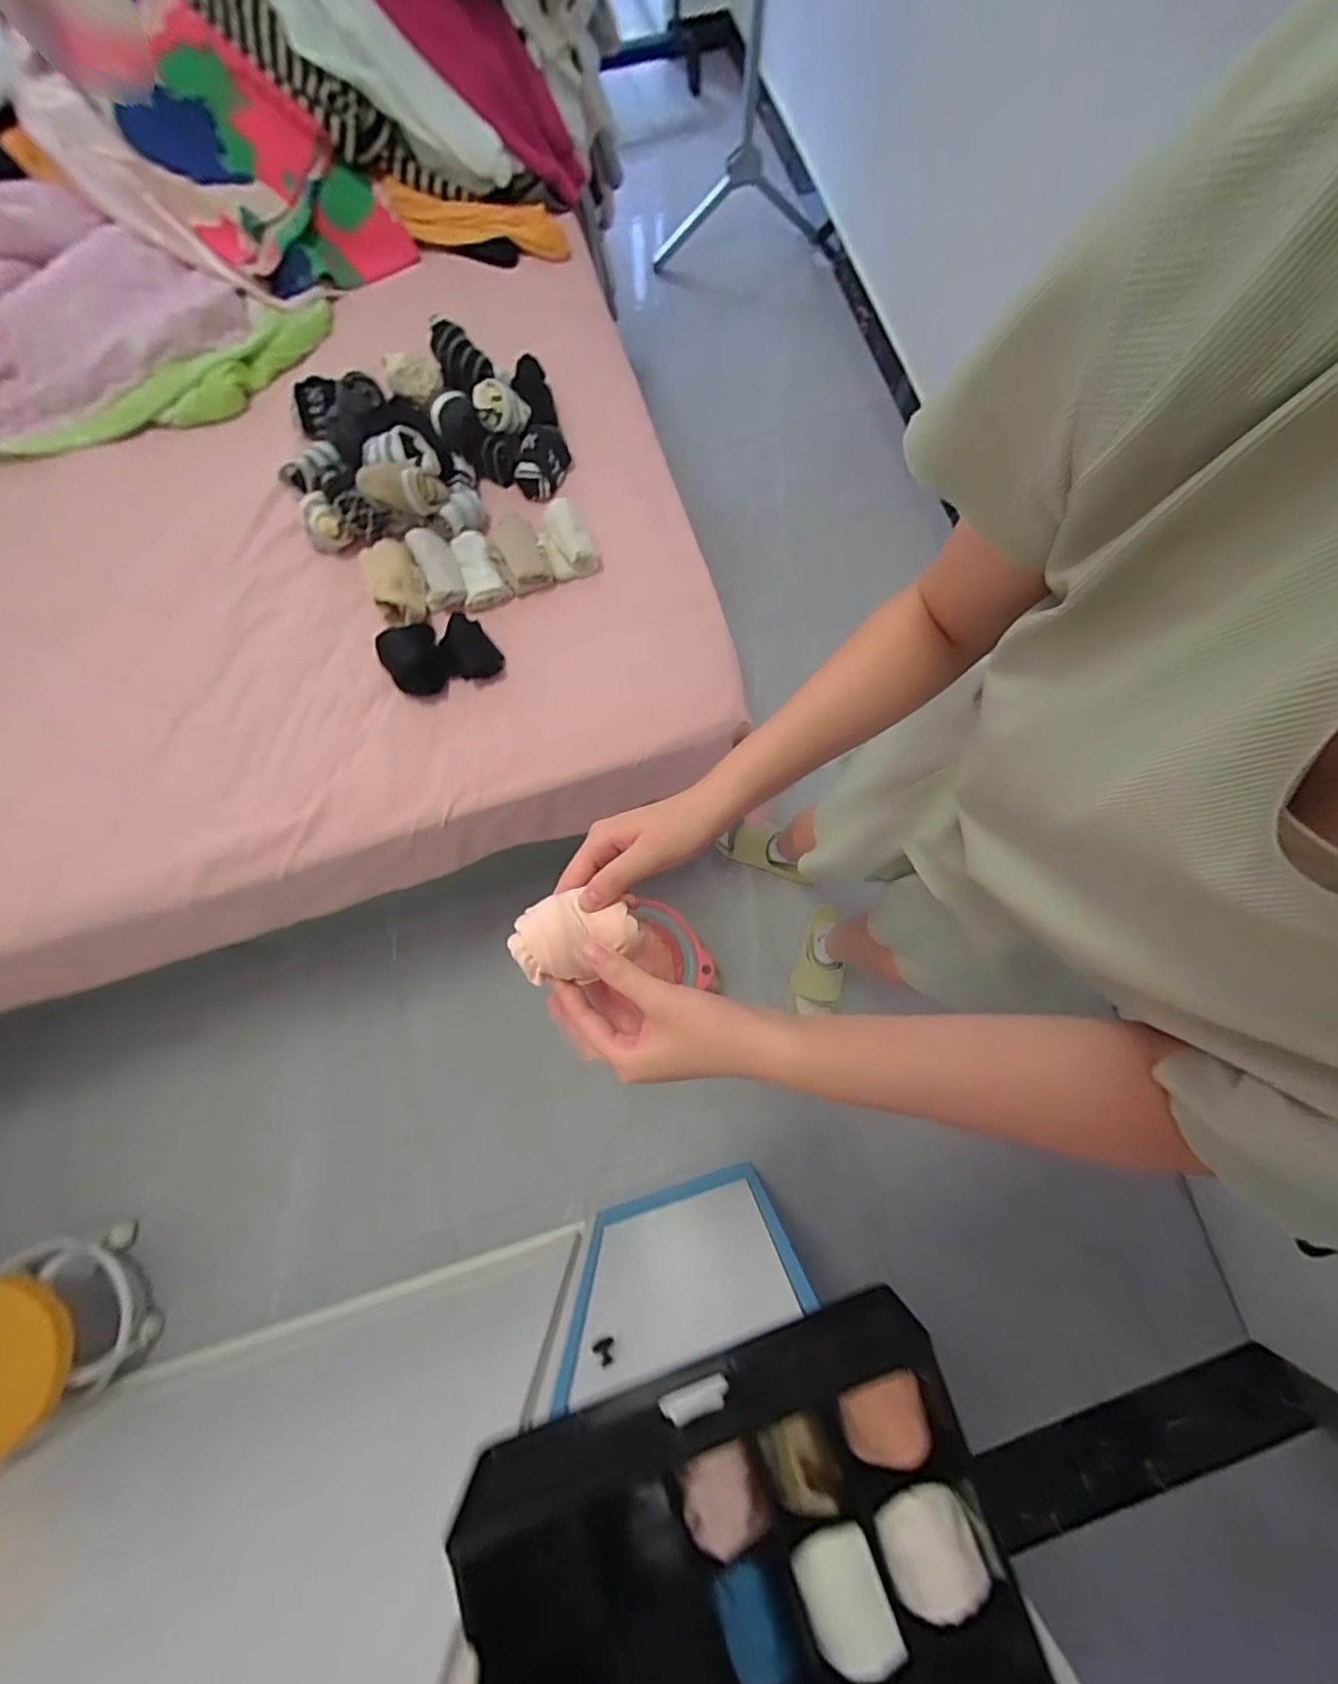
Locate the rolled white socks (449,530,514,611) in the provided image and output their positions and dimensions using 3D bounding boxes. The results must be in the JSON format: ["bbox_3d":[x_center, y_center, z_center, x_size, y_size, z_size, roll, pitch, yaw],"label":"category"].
[{"bbox_3d":[-0.259,-0.380,0.817,0.065,0.032,0.106,-15,79,-4],"label":"rolled white socks"}]

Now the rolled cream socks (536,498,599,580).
[{"bbox_3d":[-0.144,-0.420,0.815,0.068,0.039,0.090,-24,79,-6],"label":"rolled cream socks"}]

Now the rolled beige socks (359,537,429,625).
[{"bbox_3d":[-0.371,-0.353,0.802,0.070,0.051,0.126,-28,80,-7],"label":"rolled beige socks"}]

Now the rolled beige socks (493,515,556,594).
[{"bbox_3d":[-0.202,-0.392,0.804,0.062,0.042,0.091,-26,80,-6],"label":"rolled beige socks"}]

